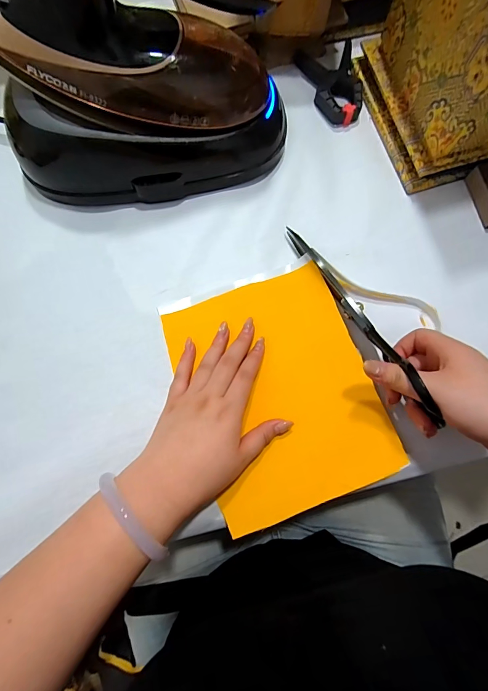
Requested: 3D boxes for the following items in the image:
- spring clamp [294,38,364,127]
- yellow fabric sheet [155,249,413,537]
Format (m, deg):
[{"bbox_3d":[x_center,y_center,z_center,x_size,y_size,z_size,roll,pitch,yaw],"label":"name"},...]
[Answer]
[{"bbox_3d":[0.112,-0.329,0.441,0.070,0.020,0.106,-12,79,-3],"label":"spring clamp"},{"bbox_3d":[0.034,0.042,0.366,0.182,0.011,0.245,-20,78,0],"label":"yellow fabric sheet"}]

